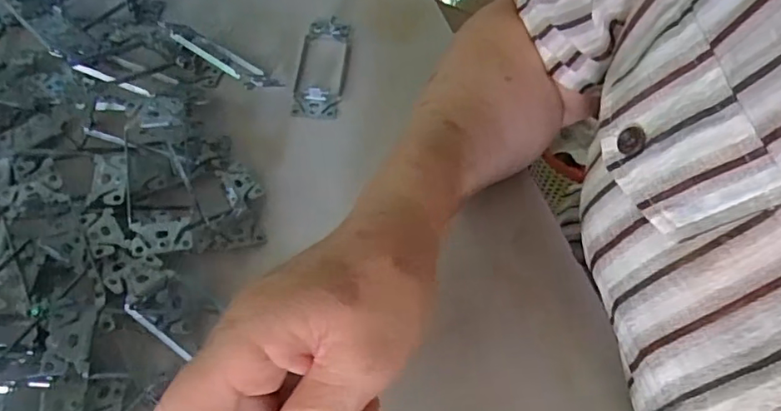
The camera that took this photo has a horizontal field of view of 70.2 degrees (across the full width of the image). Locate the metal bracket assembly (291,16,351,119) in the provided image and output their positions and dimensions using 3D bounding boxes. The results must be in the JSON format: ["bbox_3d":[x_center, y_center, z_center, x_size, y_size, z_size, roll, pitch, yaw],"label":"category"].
[{"bbox_3d":[-0.054,-0.115,0.439,0.038,0.016,0.106,4,54,-3],"label":"metal bracket assembly"}]

